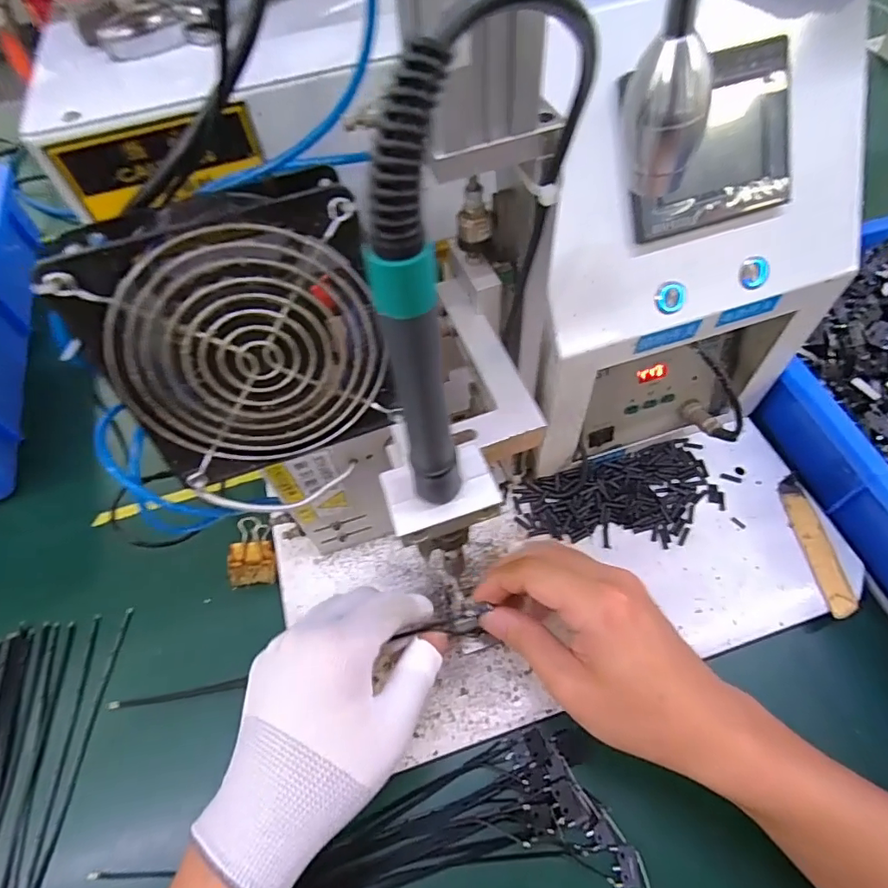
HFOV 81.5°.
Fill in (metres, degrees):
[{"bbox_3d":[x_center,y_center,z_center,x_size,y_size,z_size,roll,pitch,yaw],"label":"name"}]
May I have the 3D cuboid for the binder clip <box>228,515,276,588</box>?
[{"bbox_3d":[-0.149,0.084,0.400,0.037,0.025,0.044,-3,58,2],"label":"binder clip"}]

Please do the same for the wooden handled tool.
[{"bbox_3d":[0.265,0.070,0.367,0.020,0.005,0.103,-4,58,1],"label":"wooden handled tool"}]

